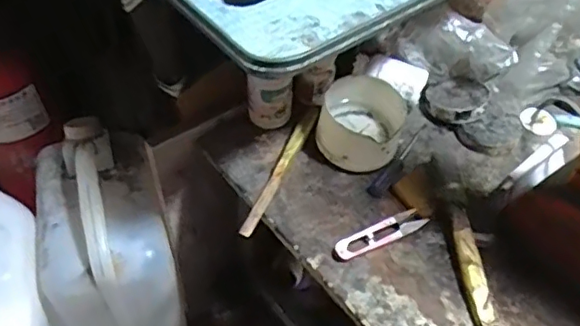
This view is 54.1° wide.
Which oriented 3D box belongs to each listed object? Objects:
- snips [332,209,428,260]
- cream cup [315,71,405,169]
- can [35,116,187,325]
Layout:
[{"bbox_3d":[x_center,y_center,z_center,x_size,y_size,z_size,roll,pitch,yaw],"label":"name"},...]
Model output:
[{"bbox_3d":[0.090,0.072,0.570,0.099,0.011,0.023,-21,55,-19],"label":"snips"},{"bbox_3d":[0.078,-0.041,0.622,0.089,0.060,0.098,11,52,6],"label":"cream cup"},{"bbox_3d":[-0.234,0.119,0.769,0.153,0.288,0.217,-10,52,-11],"label":"can"}]

